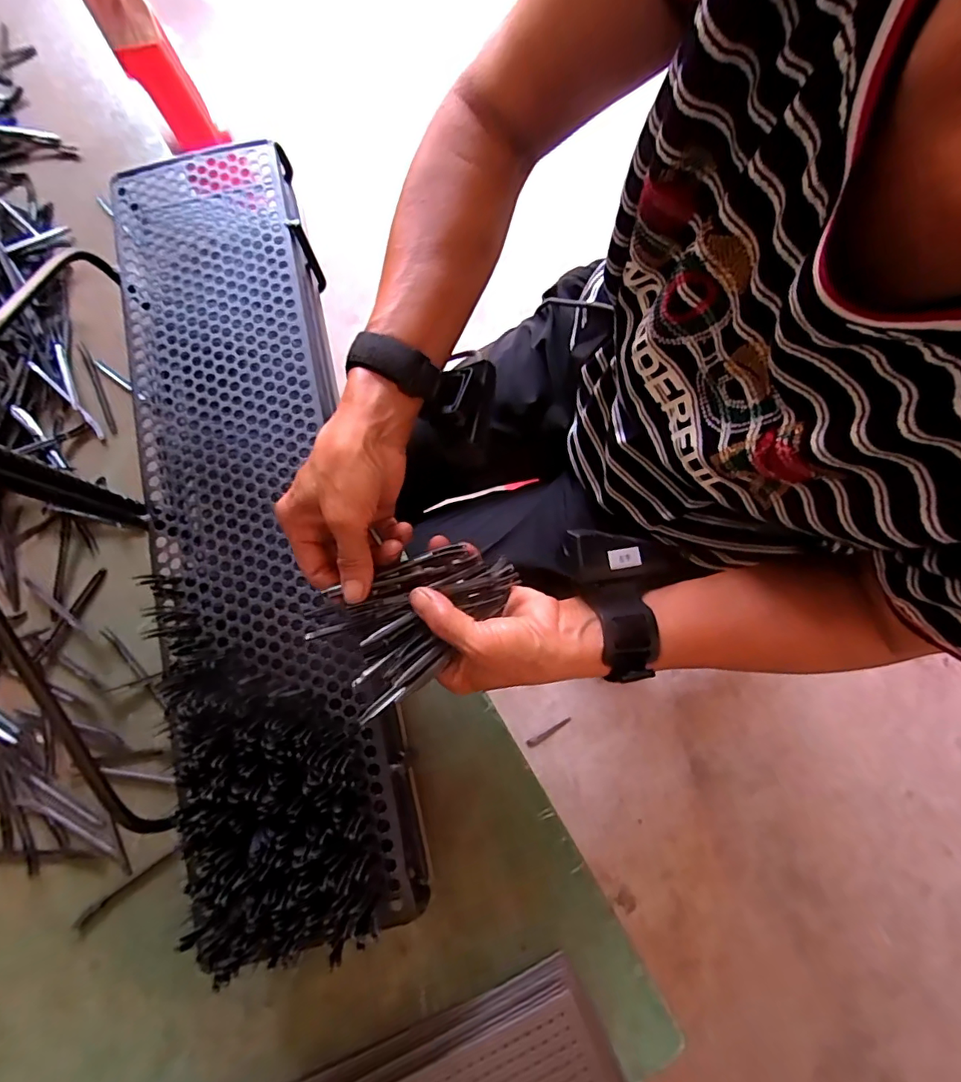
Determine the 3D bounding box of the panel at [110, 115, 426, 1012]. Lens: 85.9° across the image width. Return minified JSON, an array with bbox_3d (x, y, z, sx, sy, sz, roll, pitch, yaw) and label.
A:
[{"bbox_3d":[-0.170,-0.029,0.384,0.154,0.078,0.602,-14,79,-3],"label":"panel"}]

